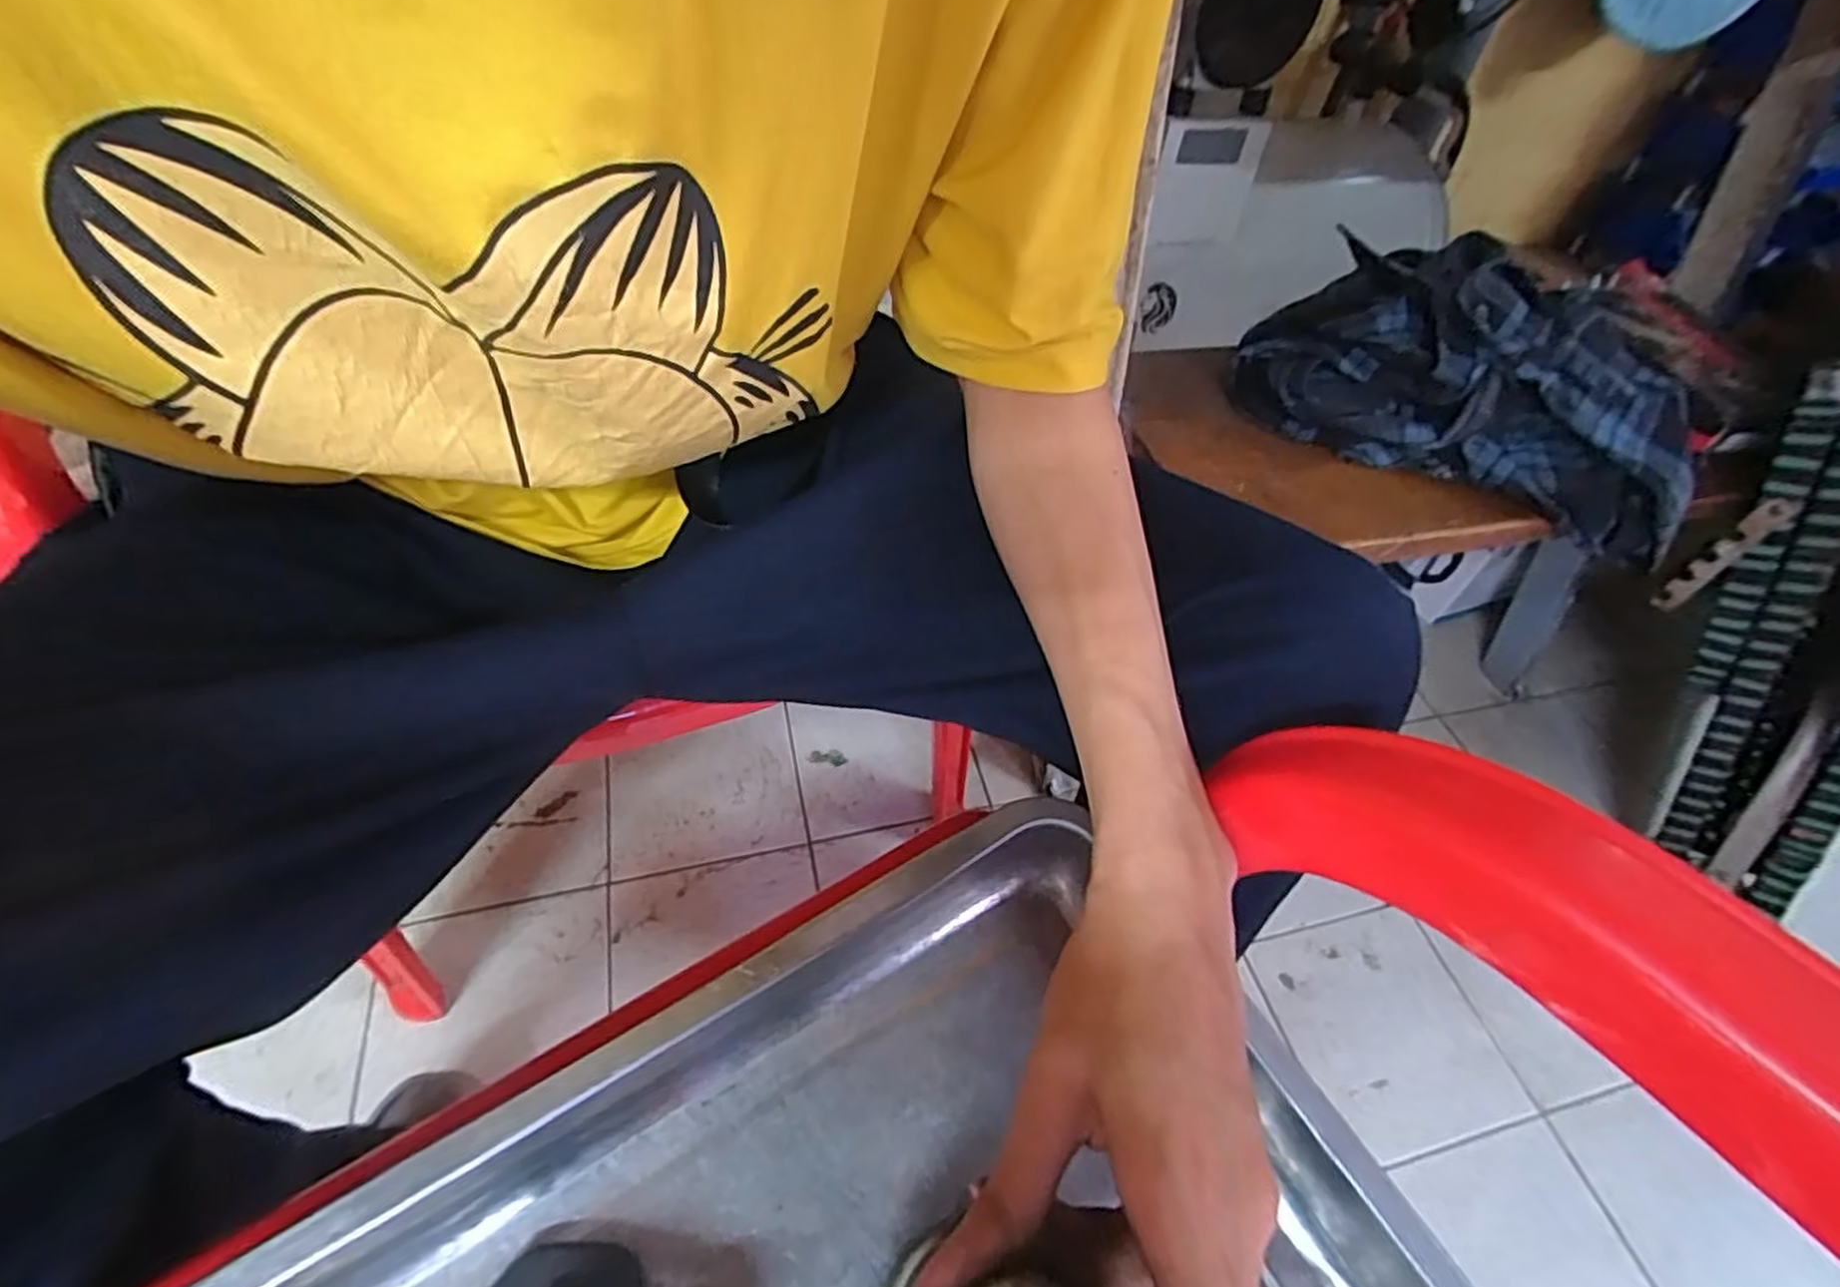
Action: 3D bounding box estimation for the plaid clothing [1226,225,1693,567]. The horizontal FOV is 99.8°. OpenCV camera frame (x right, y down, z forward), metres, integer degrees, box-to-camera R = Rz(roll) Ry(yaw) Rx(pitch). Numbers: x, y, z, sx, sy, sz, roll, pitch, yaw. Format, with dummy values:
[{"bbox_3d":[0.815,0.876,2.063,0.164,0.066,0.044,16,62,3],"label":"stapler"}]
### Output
[{"bbox_3d":[0.415,-0.192,0.568,0.301,0.126,0.129,23,52,13],"label":"plaid clothing"}]

